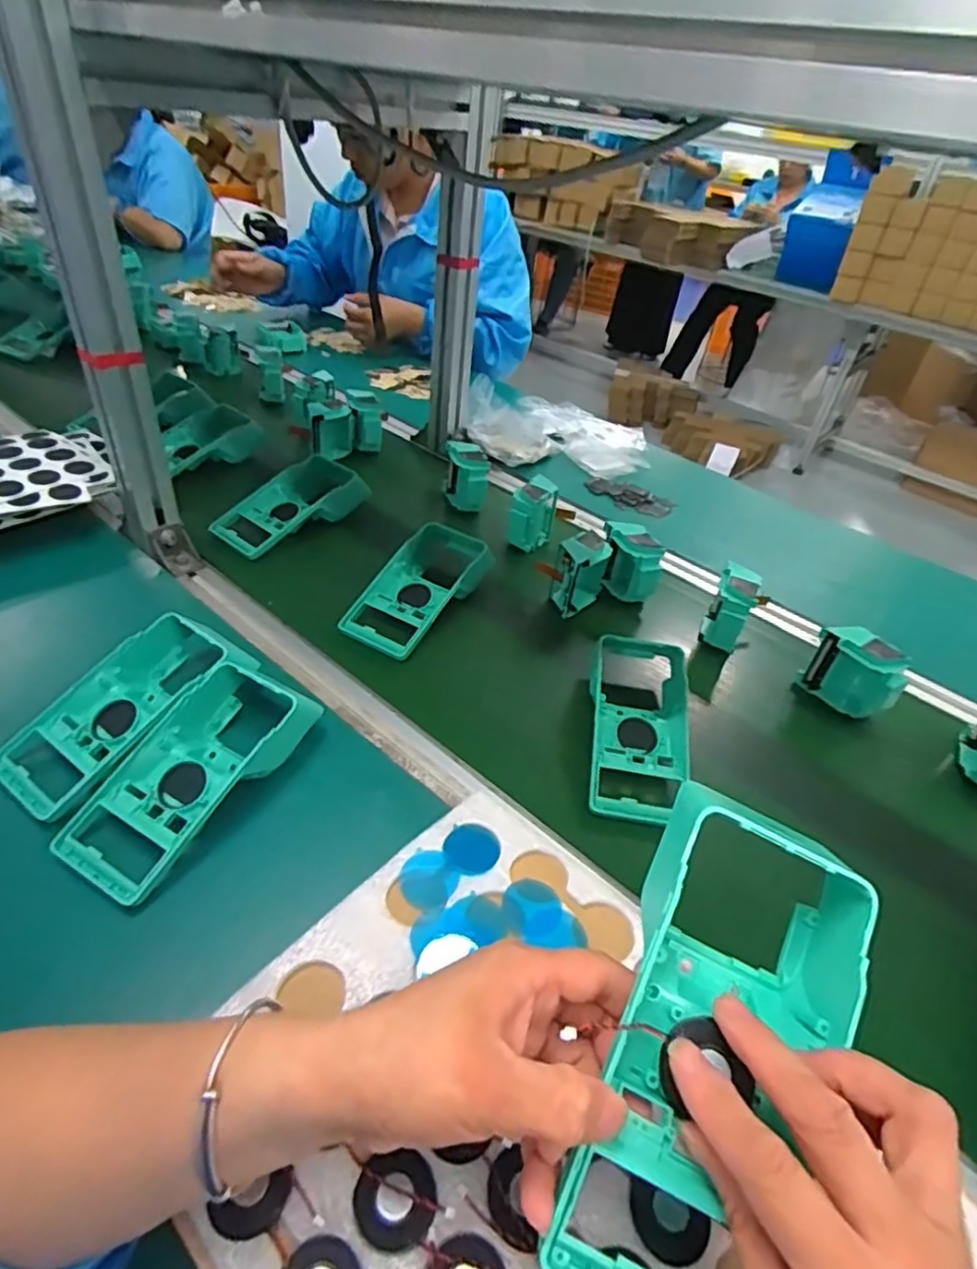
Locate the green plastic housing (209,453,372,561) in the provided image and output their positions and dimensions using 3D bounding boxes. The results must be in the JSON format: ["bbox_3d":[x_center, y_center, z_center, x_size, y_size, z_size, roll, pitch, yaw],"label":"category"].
[{"bbox_3d":[-0.244,-0.155,0.785,0.103,0.052,0.195,32,45,25],"label":"green plastic housing"}]

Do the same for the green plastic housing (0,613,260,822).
[{"bbox_3d":[-0.283,0.057,0.514,0.101,0.059,0.187,31,44,24],"label":"green plastic housing"}]

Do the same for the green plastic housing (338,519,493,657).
[{"bbox_3d":[-0.065,-0.056,0.692,0.092,0.044,0.205,24,44,18],"label":"green plastic housing"}]

